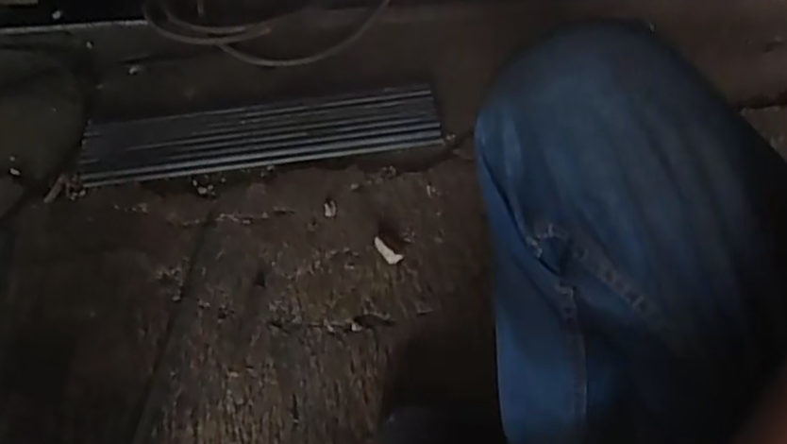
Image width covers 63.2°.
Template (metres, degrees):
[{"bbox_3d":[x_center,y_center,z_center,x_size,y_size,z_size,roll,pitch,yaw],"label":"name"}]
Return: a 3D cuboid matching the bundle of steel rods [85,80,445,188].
[{"bbox_3d":[-0.184,-0.133,0.920,0.500,0.017,0.111,-8,55,-7],"label":"bundle of steel rods"}]

